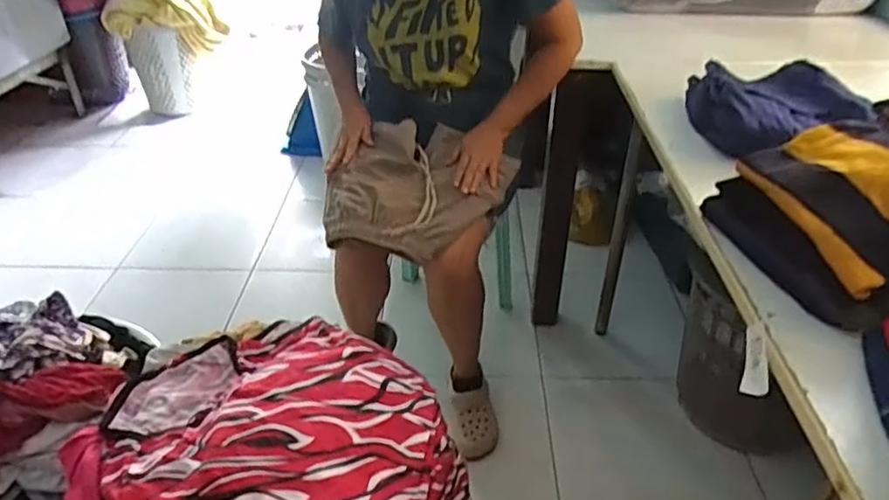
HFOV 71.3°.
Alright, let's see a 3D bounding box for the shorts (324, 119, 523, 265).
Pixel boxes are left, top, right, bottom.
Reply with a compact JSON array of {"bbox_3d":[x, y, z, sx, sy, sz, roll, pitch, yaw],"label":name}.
[{"bbox_3d":[-0.052,-0.107,1.097,0.265,0.128,0.270,19,40,25],"label":"shorts"}]

